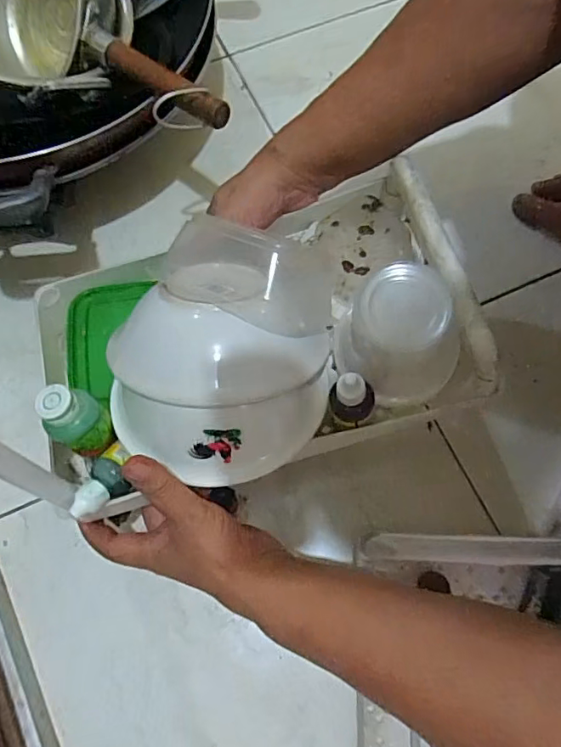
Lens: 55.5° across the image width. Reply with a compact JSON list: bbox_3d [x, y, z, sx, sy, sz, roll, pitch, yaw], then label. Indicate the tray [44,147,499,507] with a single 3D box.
[{"bbox_3d":[-0.032,-0.028,0.379,0.288,0.121,0.195,-15,72,-6],"label":"tray"}]

